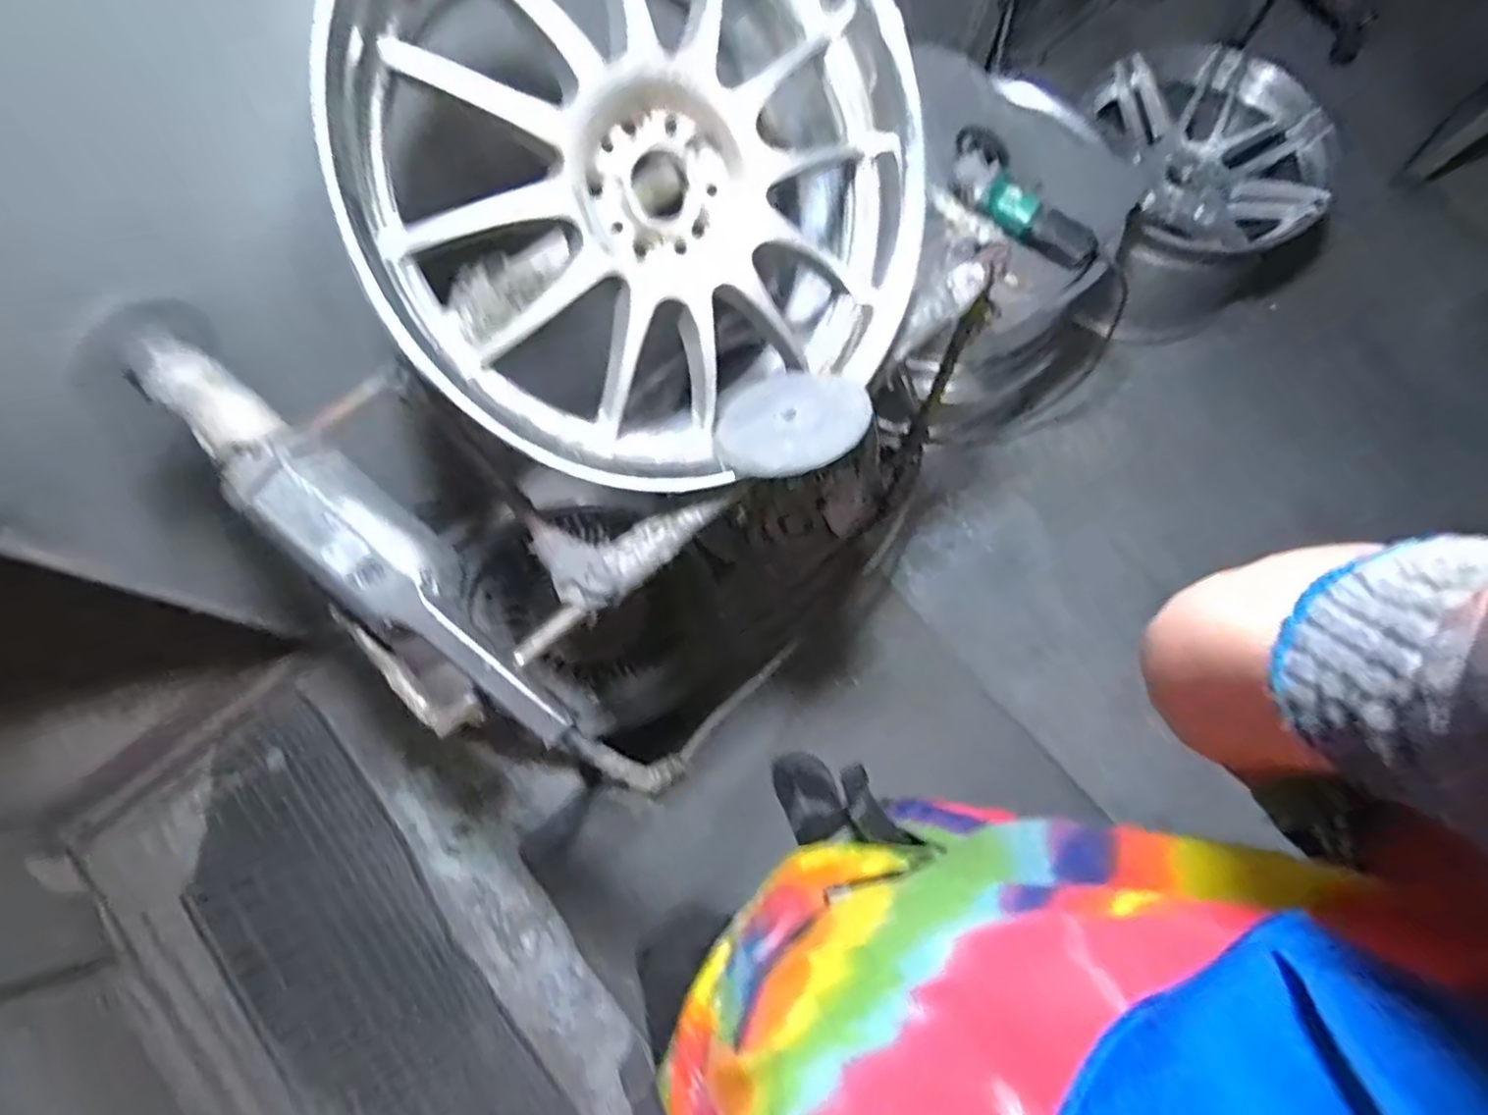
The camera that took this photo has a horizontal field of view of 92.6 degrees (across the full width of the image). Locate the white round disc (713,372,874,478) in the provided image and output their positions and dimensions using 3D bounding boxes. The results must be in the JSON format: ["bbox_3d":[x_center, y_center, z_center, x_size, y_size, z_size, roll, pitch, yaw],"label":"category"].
[{"bbox_3d":[0.044,-0.126,0.658,0.131,0.015,0.134,-4,55,5],"label":"white round disc"}]

